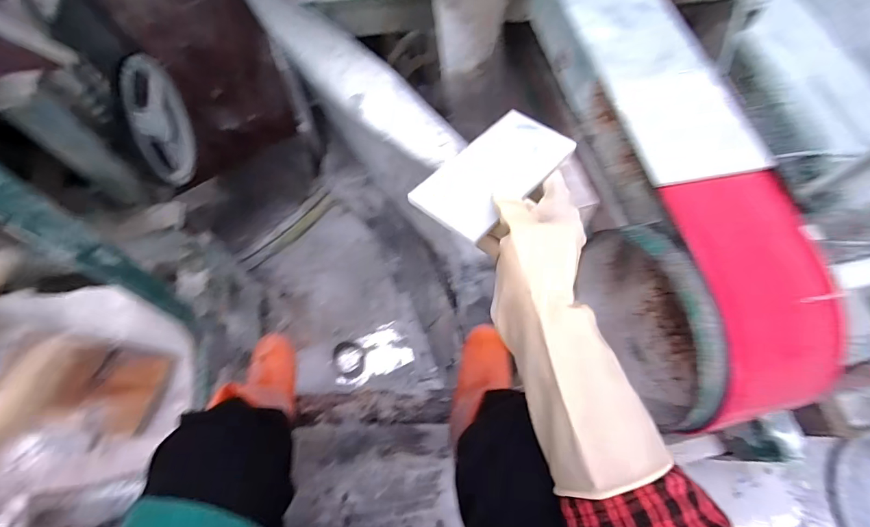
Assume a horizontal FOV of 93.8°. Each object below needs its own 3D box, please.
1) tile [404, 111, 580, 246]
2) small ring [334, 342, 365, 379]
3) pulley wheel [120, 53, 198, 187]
[{"bbox_3d":[0.053,-0.083,0.365,0.147,0.014,0.076,-40,74,-21],"label":"tile"},{"bbox_3d":[-0.231,0.259,1.101,0.078,0.011,0.099,-29,71,-14],"label":"small ring"},{"bbox_3d":[-0.474,-0.246,0.707,0.026,0.207,0.207,-9,68,-6],"label":"pulley wheel"}]

